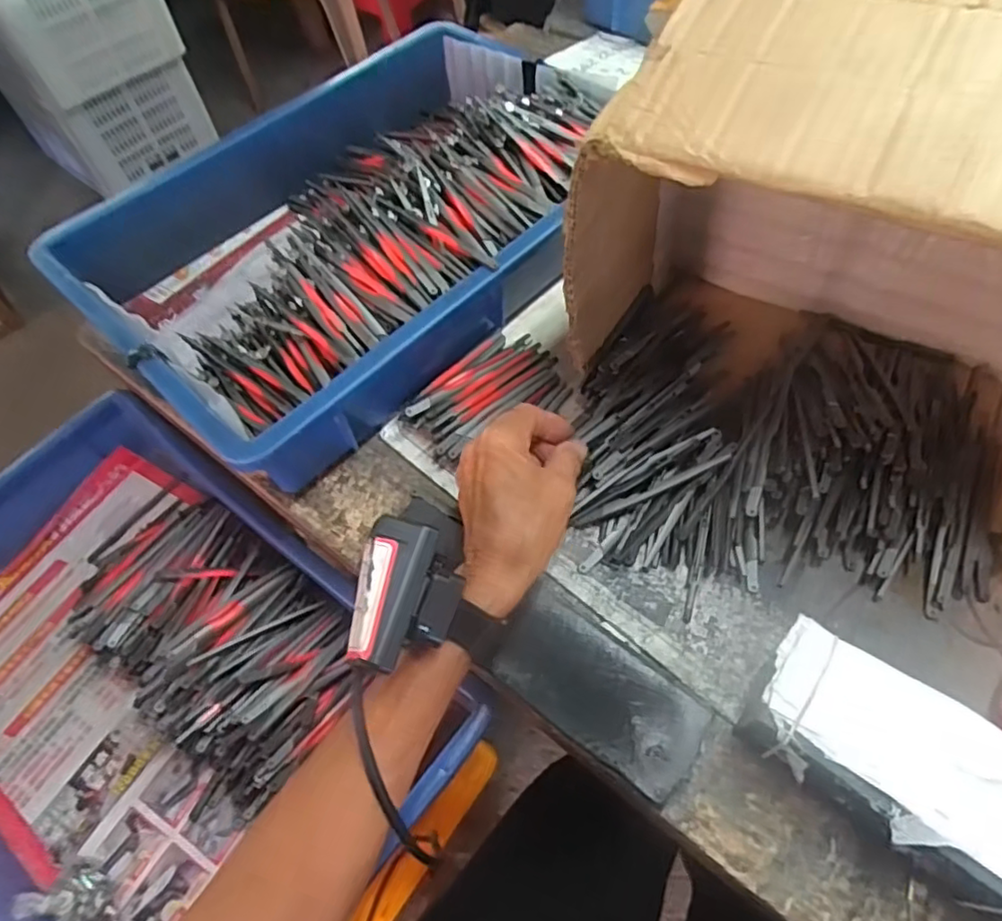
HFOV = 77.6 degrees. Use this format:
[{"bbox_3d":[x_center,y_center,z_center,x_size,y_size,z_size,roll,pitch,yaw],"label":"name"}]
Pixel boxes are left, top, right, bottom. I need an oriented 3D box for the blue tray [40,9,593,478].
[{"bbox_3d":[-0.102,-0.195,0.495,0.271,0.095,0.420,34,67,22],"label":"blue tray"}]

